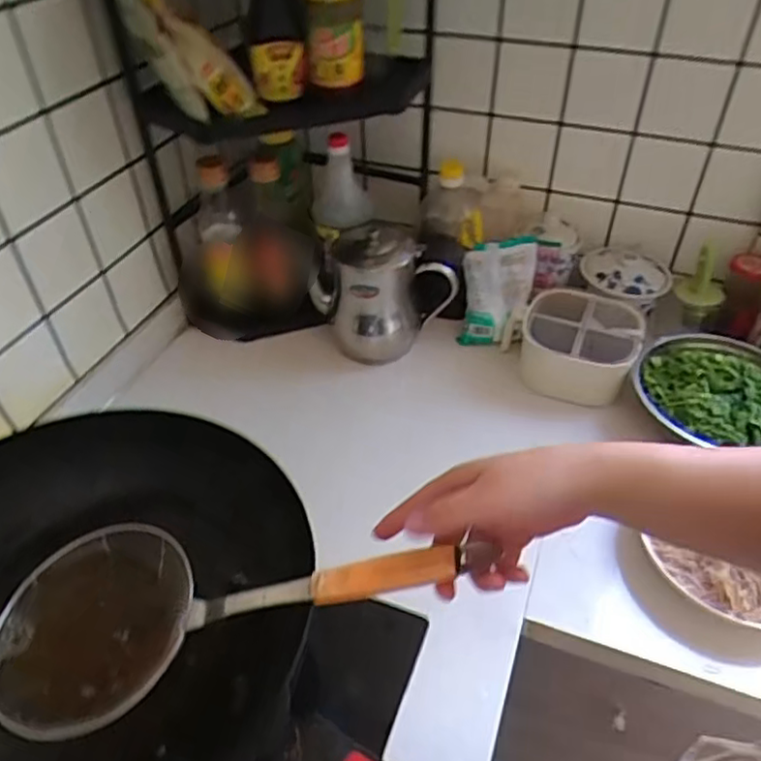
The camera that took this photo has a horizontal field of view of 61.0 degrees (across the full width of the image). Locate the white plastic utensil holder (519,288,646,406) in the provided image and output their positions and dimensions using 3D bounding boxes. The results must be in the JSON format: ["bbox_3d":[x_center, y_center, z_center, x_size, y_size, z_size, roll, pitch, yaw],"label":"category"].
[{"bbox_3d":[0.260,-0.046,0.838,0.144,0.080,0.143,8,43,8],"label":"white plastic utensil holder"}]

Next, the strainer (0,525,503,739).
[{"bbox_3d":[-0.114,0.165,0.470,0.383,0.060,0.155,-15,39,20],"label":"strainer"}]

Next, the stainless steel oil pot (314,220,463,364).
[{"bbox_3d":[-0.002,-0.128,0.867,0.164,0.162,0.126,-13,44,-14],"label":"stainless steel oil pot"}]

